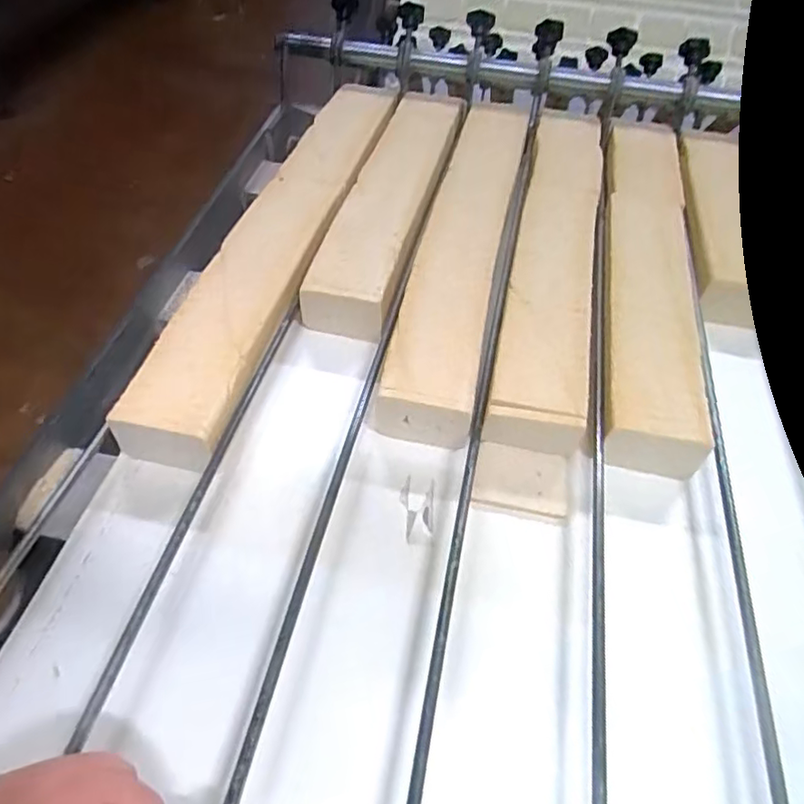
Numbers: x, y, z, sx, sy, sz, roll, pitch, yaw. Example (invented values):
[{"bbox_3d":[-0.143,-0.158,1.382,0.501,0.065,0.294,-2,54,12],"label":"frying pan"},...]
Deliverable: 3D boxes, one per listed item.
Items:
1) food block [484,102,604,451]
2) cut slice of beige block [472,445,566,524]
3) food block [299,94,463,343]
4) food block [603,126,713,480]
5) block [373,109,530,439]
[{"bbox_3d":[0.150,-0.154,0.604,0.082,0.065,0.482,12,50,5],"label":"food block"},{"bbox_3d":[0.094,0.060,0.477,0.072,0.010,0.060,10,50,4],"label":"cut slice of beige block"},{"bbox_3d":[-0.008,-0.216,0.654,0.084,0.058,0.358,14,50,7],"label":"food block"},{"bbox_3d":[0.231,-0.133,0.586,0.079,0.057,0.441,10,53,5],"label":"food block"},{"bbox_3d":[0.065,-0.171,0.614,0.081,0.062,0.477,11,50,5],"label":"block"}]

